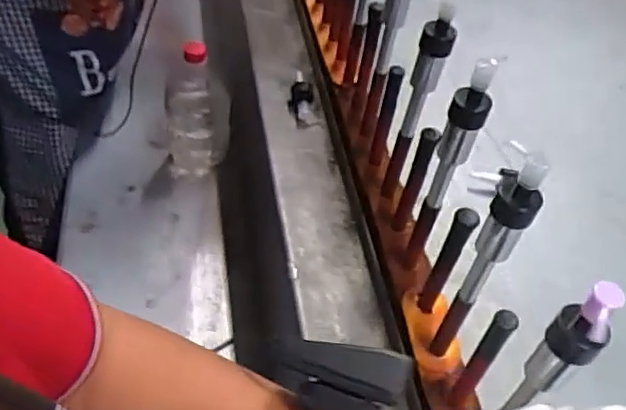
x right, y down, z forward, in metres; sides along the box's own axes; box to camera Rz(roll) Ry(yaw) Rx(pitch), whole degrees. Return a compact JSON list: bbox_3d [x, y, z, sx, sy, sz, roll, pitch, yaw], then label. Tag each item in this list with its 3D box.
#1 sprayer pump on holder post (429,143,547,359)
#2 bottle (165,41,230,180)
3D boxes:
[{"bbox_3d":[0.126,0.049,0.478,0.043,0.242,0.025,27,49,21],"label":"sprayer pump on holder post"},{"bbox_3d":[-0.168,-0.144,0.901,0.092,0.203,0.092,-2,46,-6],"label":"bottle"}]

